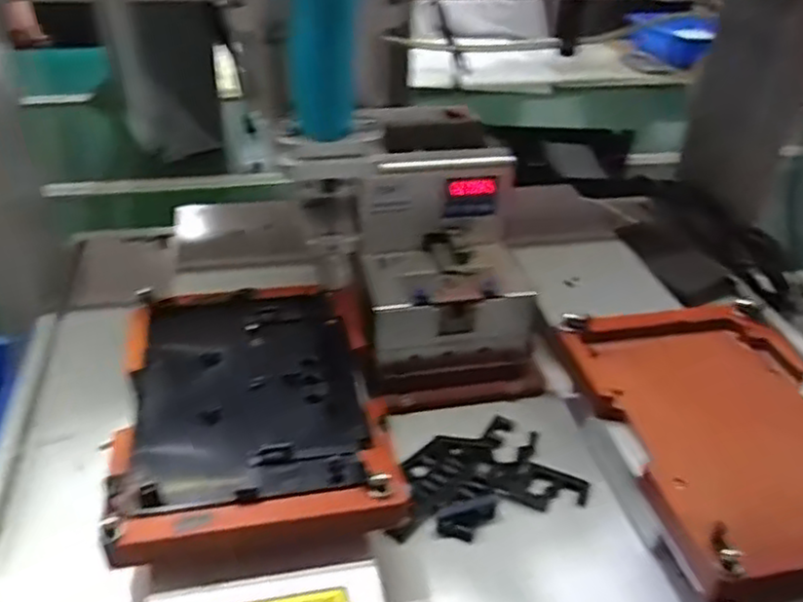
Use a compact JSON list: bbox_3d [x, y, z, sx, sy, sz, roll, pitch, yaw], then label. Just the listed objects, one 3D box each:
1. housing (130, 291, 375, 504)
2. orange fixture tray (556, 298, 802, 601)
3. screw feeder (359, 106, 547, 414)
[{"bbox_3d":[-0.096,0.054,0.458,0.136,0.017,0.185,-6,37,-12],"label":"housing"},{"bbox_3d":[0.213,0.083,0.458,0.163,0.049,0.229,-5,36,-10],"label":"orange fixture tray"},{"bbox_3d":[0.031,-0.047,0.589,0.130,0.150,0.196,-3,36,-7],"label":"screw feeder"}]

